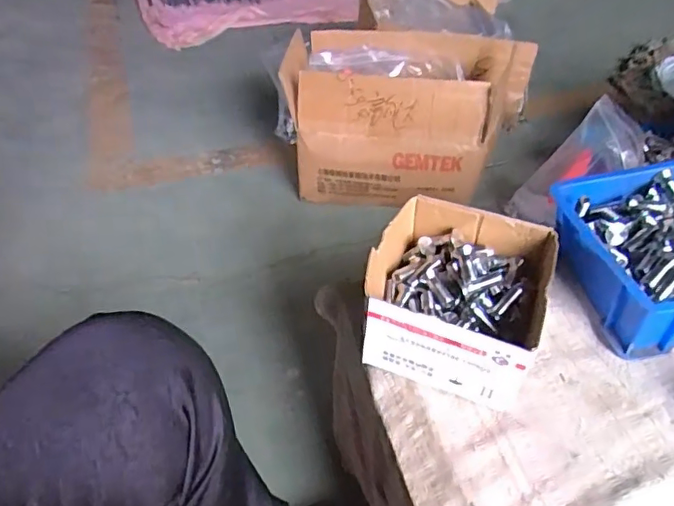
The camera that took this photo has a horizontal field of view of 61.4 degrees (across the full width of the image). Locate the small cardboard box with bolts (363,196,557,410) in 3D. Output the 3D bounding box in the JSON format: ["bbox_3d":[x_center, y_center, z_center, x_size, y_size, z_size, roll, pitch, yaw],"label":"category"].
[{"bbox_3d":[0.103,0.037,0.498,0.137,0.080,0.148,17,45,16],"label":"small cardboard box with bolts"}]

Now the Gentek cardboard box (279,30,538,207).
[{"bbox_3d":[0.153,-0.288,1.152,0.485,0.231,0.311,4,44,5],"label":"Gentek cardboard box"}]

